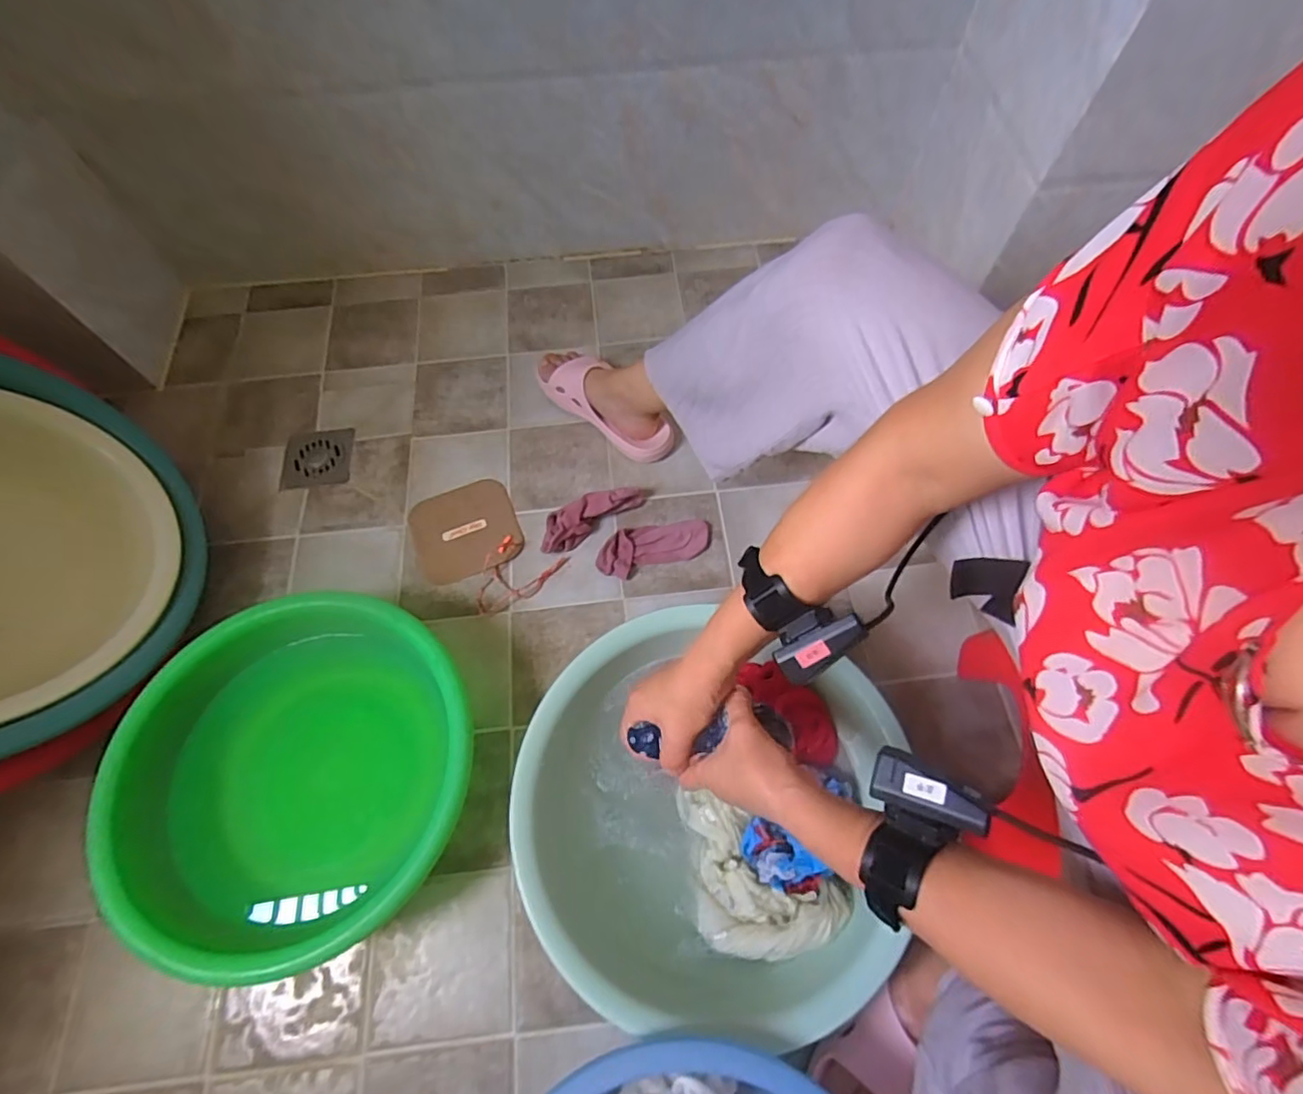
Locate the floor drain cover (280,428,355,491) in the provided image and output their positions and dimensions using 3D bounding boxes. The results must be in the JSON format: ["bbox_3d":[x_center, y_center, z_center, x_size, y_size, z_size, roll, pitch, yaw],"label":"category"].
[{"bbox_3d":[-0.512,-0.136,0.911,0.104,0.006,0.100,-7,65,-2],"label":"floor drain cover"}]

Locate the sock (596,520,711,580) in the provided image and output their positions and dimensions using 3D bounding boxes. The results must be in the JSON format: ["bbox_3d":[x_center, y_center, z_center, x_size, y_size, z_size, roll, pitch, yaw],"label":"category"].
[{"bbox_3d":[0.002,-0.003,0.817,0.157,0.023,0.064,-18,66,-8],"label":"sock"}]

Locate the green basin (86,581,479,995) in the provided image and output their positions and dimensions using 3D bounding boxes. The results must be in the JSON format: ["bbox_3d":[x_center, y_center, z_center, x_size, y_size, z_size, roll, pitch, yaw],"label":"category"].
[{"bbox_3d":[-0.361,0.238,0.649,0.344,0.136,0.340,0,65,1],"label":"green basin"}]

